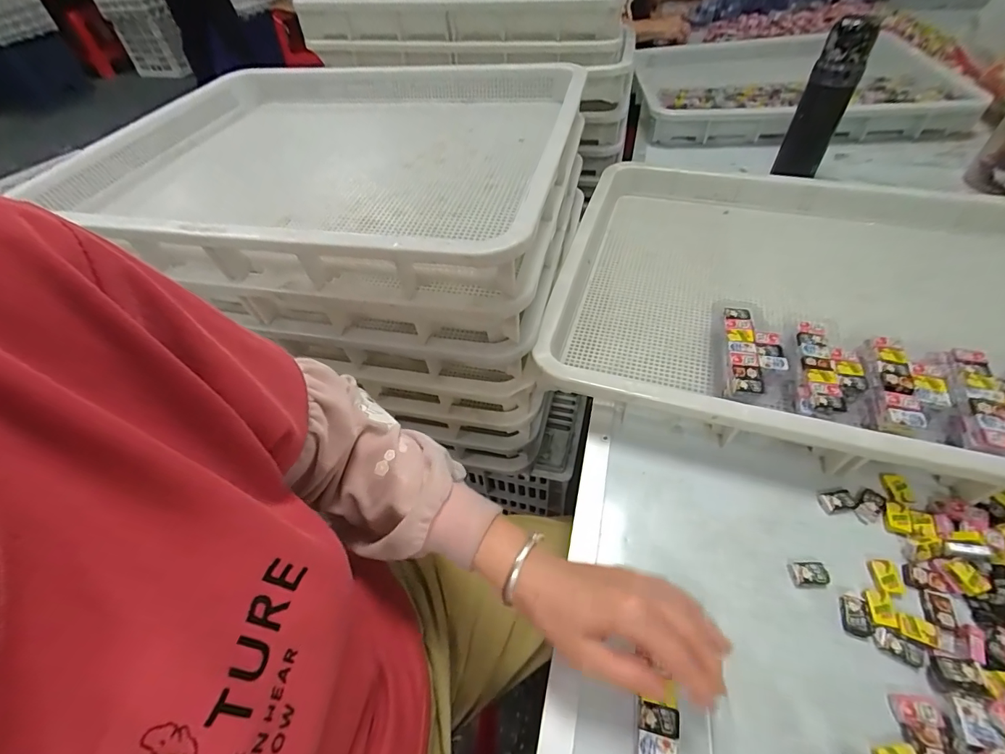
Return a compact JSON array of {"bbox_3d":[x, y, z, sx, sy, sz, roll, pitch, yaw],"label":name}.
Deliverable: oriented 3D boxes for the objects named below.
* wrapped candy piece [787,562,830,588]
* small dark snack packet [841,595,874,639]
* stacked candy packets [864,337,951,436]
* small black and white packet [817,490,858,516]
[{"bbox_3d":[0.258,0.166,0.364,0.029,0.008,0.020,-5,50,1],"label":"wrapped candy piece"},{"bbox_3d":[0.280,0.189,0.341,0.018,0.006,0.028,10,51,13],"label":"small dark snack packet"},{"bbox_3d":[0.390,0.010,0.414,0.063,0.012,0.116,18,54,19],"label":"stacked candy packets"},{"bbox_3d":[0.312,0.116,0.402,0.031,0.006,0.019,-10,50,-4],"label":"small black and white packet"}]

